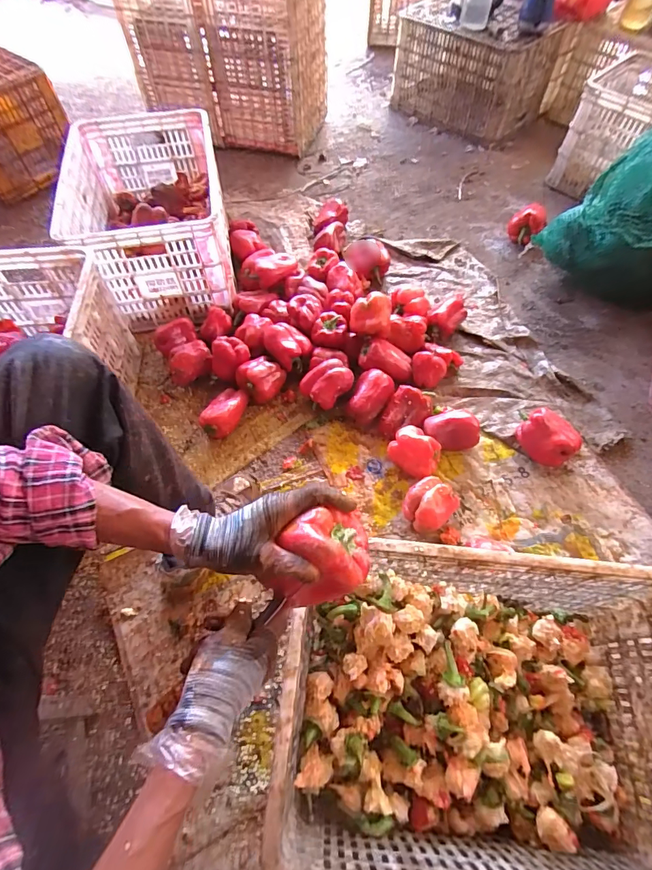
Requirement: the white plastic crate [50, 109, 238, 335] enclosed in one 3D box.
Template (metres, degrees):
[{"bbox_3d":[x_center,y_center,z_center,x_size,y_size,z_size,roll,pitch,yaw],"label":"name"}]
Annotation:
[{"bbox_3d":[-0.457,-0.591,1.156,0.359,0.266,0.553,-10,61,-5],"label":"white plastic crate"}]

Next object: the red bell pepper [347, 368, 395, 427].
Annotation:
[{"bbox_3d":[0.102,-0.085,0.985,0.084,0.074,0.116,19,63,11],"label":"red bell pepper"}]

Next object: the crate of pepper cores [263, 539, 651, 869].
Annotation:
[{"bbox_3d":[0.210,0.364,0.583,0.506,0.254,0.340,5,61,4],"label":"crate of pepper cores"}]

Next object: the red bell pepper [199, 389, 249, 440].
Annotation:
[{"bbox_3d":[-0.228,-0.053,0.992,0.084,0.058,0.126,34,66,18],"label":"red bell pepper"}]

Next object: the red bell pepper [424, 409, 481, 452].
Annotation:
[{"bbox_3d":[0.273,-0.014,0.946,0.115,0.068,0.074,-1,61,0],"label":"red bell pepper"}]

